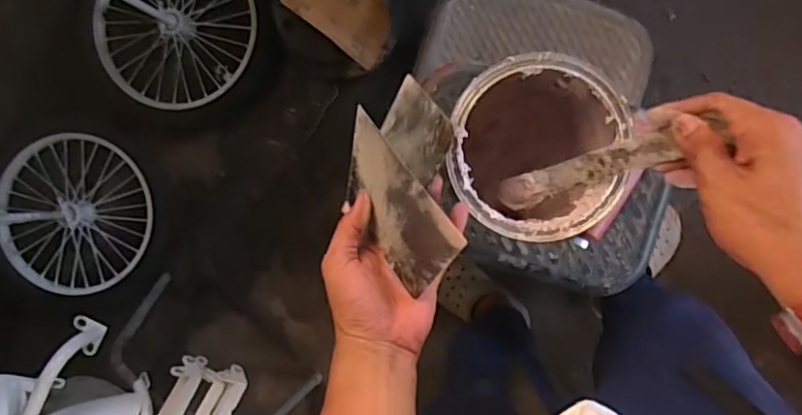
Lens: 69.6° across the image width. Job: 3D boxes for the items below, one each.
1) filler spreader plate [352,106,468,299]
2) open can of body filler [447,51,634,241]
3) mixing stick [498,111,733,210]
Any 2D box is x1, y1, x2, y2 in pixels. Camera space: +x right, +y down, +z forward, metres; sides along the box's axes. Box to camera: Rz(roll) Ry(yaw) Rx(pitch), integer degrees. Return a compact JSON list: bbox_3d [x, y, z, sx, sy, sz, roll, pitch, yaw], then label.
[{"bbox_3d":[-0.004,0.001,0.461,0.009,0.092,0.138,-18,57,-31],"label":"filler spreader plate"},{"bbox_3d":[0.132,-0.071,0.600,0.151,0.216,0.157,1,102,7],"label":"open can of body filler"},{"bbox_3d":[0.164,-0.032,0.499,0.017,0.265,0.032,-37,96,-23],"label":"mixing stick"}]

